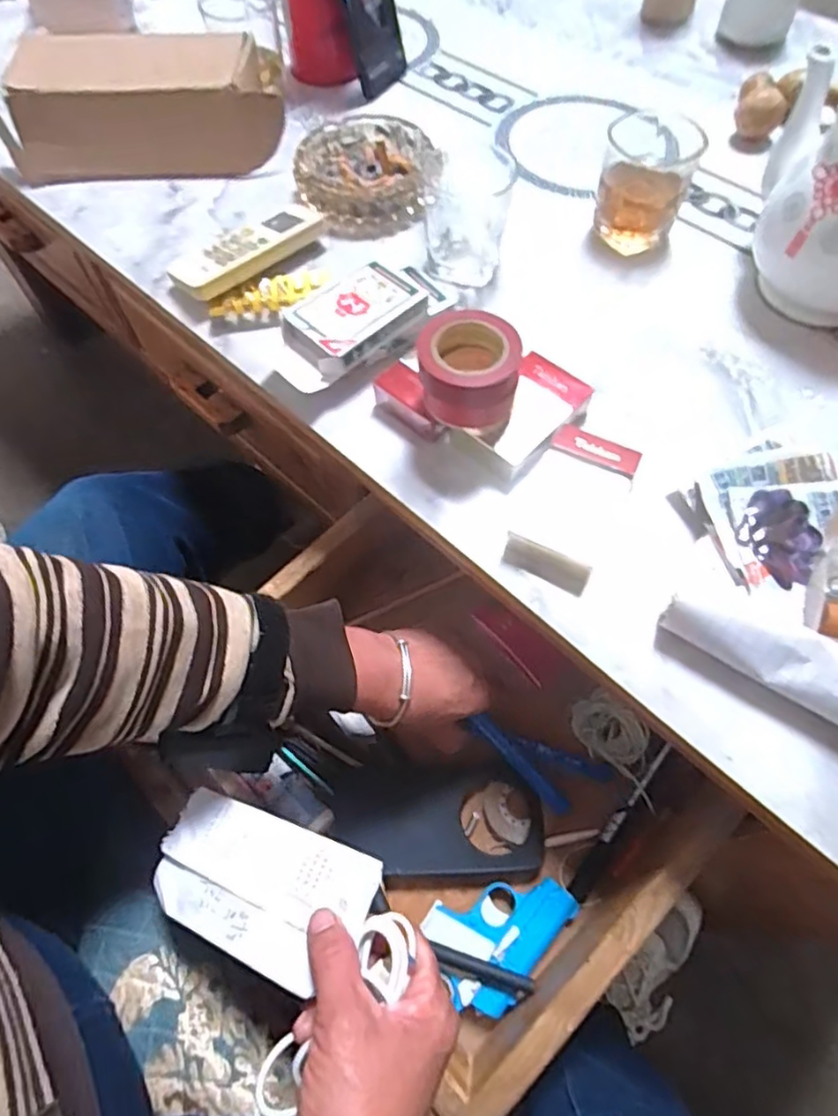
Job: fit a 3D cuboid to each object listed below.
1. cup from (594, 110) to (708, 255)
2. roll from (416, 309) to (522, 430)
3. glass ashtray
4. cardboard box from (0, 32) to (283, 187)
[{"bbox_3d":[0.193,-0.317,0.533,0.078,0.069,0.087,3,61,5],"label":"cup"},{"bbox_3d":[0.032,-0.121,0.405,0.065,0.044,0.061,-1,63,1],"label":"roll"},{"bbox_3d":[-0.048,-0.349,0.567,0.126,0.033,0.129,-18,64,-7],"label":"glass ashtray"},{"bbox_3d":[-0.254,-0.417,0.582,0.250,0.077,0.116,-5,63,-1],"label":"cardboard box"}]

